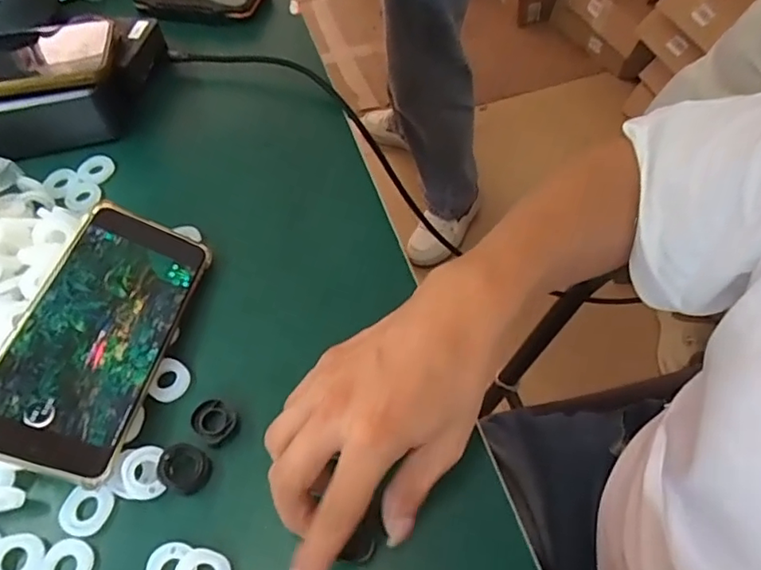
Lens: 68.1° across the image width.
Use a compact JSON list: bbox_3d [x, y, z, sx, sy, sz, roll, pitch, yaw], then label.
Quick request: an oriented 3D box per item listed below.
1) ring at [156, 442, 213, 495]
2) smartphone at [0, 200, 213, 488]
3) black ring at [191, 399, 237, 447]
[{"bbox_3d":[-0.108,0.101,0.310,0.026,0.013,0.026,12,50,-14],"label":"ring"},{"bbox_3d":[-0.165,0.025,0.333,0.077,0.005,0.166,25,52,-16],"label":"smartphone"},{"bbox_3d":[-0.097,0.079,0.327,0.024,0.007,0.022,-2,56,2],"label":"black ring"}]

